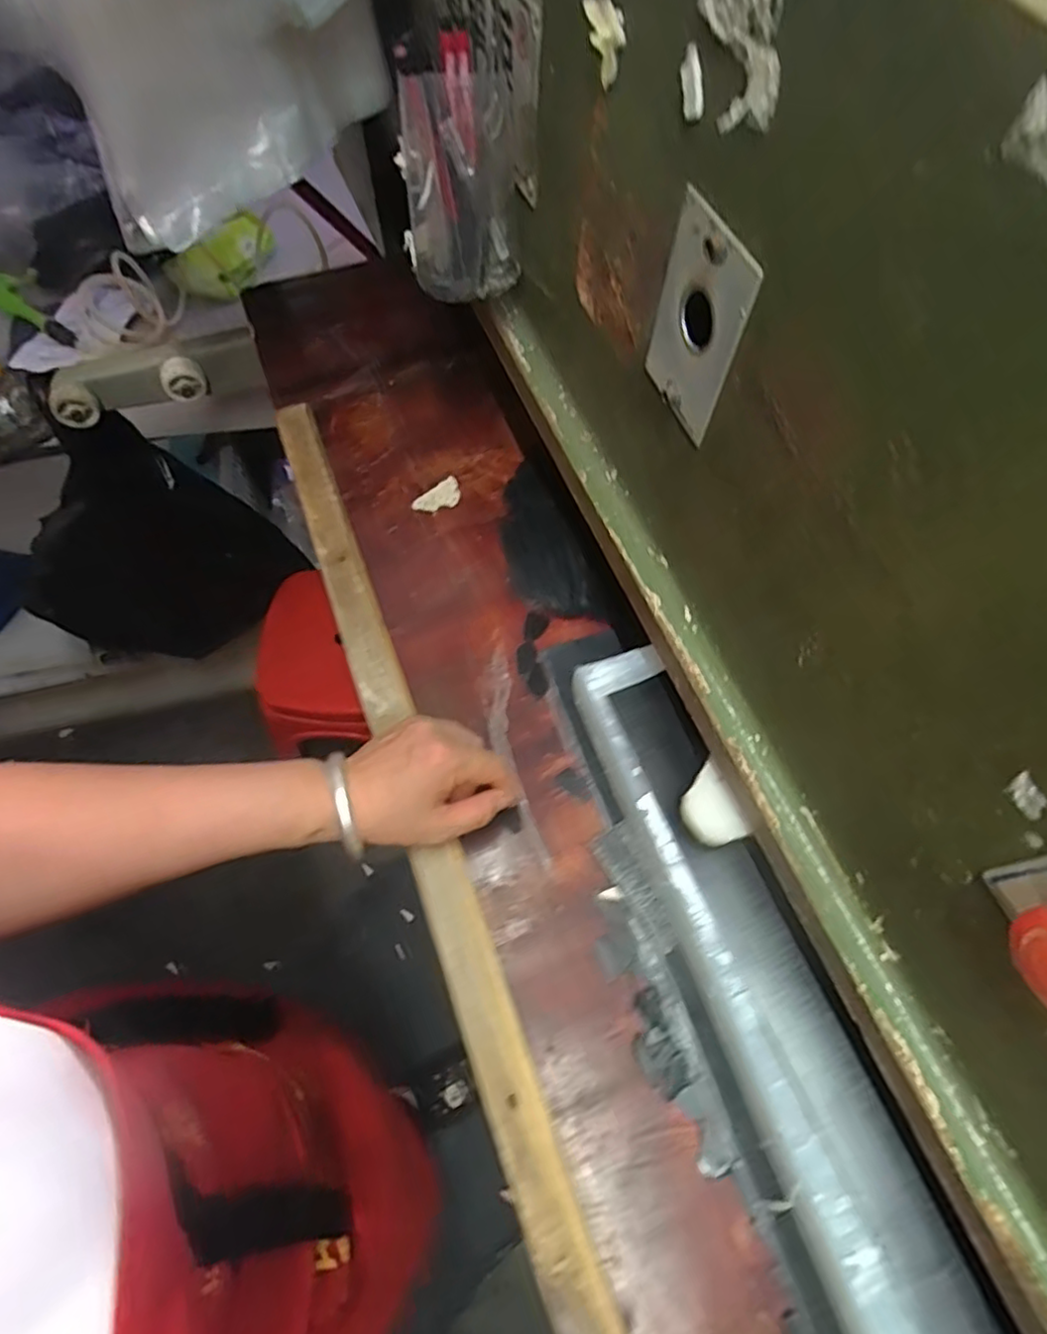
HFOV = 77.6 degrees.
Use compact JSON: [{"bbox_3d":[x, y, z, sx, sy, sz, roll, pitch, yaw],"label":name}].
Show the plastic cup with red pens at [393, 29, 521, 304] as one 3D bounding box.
[{"bbox_3d":[-0.045,-0.328,0.435,0.075,0.116,0.093,-5,63,-4],"label":"plastic cup with red pens"}]

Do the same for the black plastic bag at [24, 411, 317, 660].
[{"bbox_3d":[-0.518,-0.159,0.918,0.336,0.442,0.044,-25,66,-13],"label":"black plastic bag"}]

